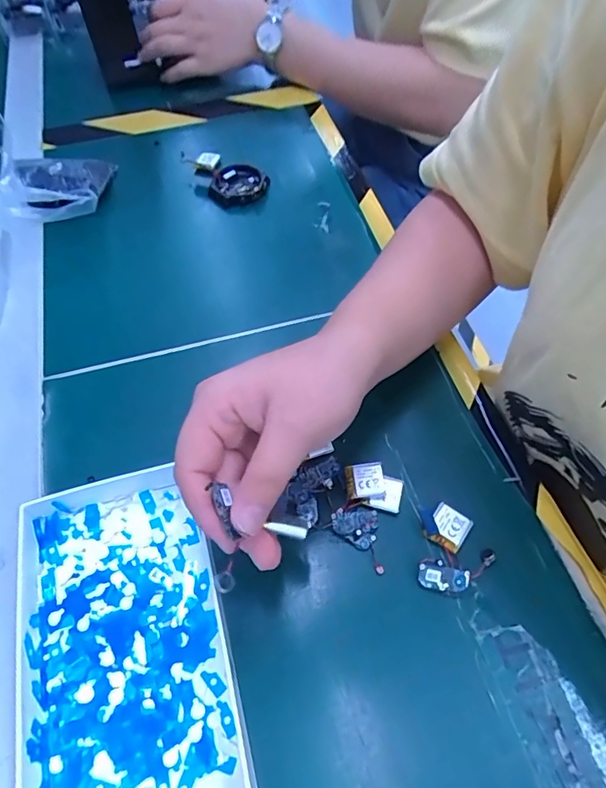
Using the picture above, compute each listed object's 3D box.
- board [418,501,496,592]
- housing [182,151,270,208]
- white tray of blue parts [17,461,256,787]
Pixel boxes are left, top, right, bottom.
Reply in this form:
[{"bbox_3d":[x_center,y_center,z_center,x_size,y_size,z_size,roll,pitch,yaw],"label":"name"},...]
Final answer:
[{"bbox_3d":[0.089,0.090,0.283,0.040,0.005,0.048,10,59,5],"label":"board"},{"bbox_3d":[-0.072,-0.204,0.468,0.049,0.018,0.082,-39,66,-21],"label":"housing"},{"bbox_3d":[-0.094,0.130,0.254,0.101,0.022,0.180,-14,60,-9],"label":"white tray of blue parts"}]

